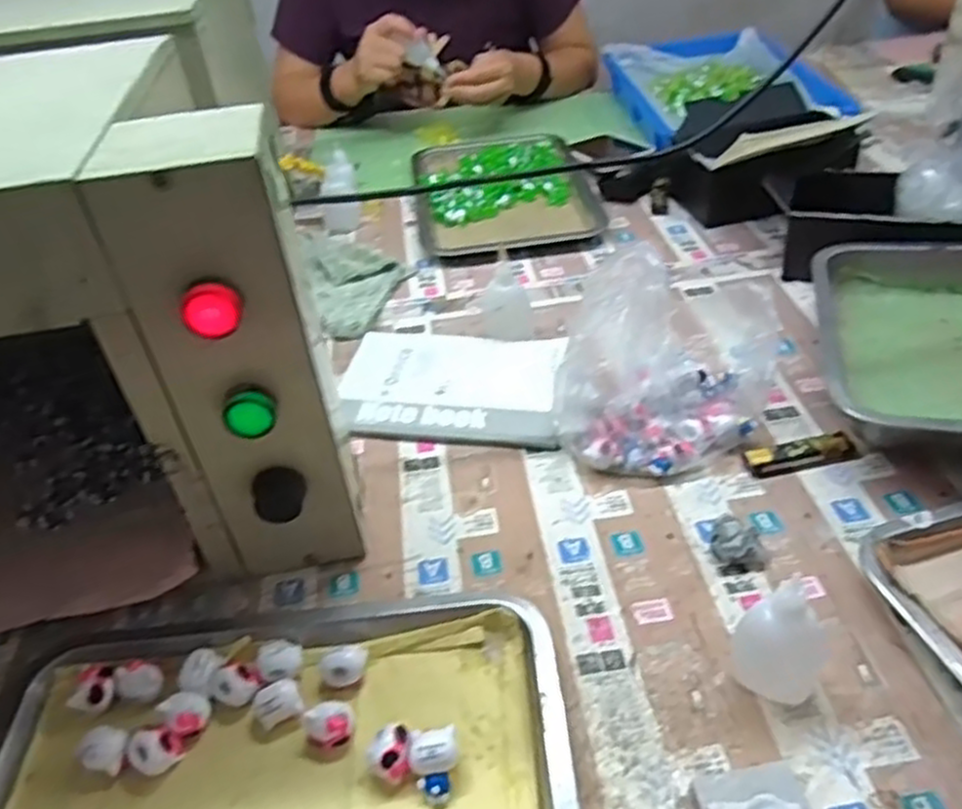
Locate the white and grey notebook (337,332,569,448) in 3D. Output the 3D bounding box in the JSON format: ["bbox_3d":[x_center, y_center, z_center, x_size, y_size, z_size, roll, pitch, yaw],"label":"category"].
[{"bbox_3d":[-0.026,-0.023,0.648,0.189,0.017,0.139,2,41,10],"label":"white and grey notebook"}]

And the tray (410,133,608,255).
[{"bbox_3d":[0.025,-0.276,0.941,0.209,0.020,0.304,-9,40,-4],"label":"tray"}]

